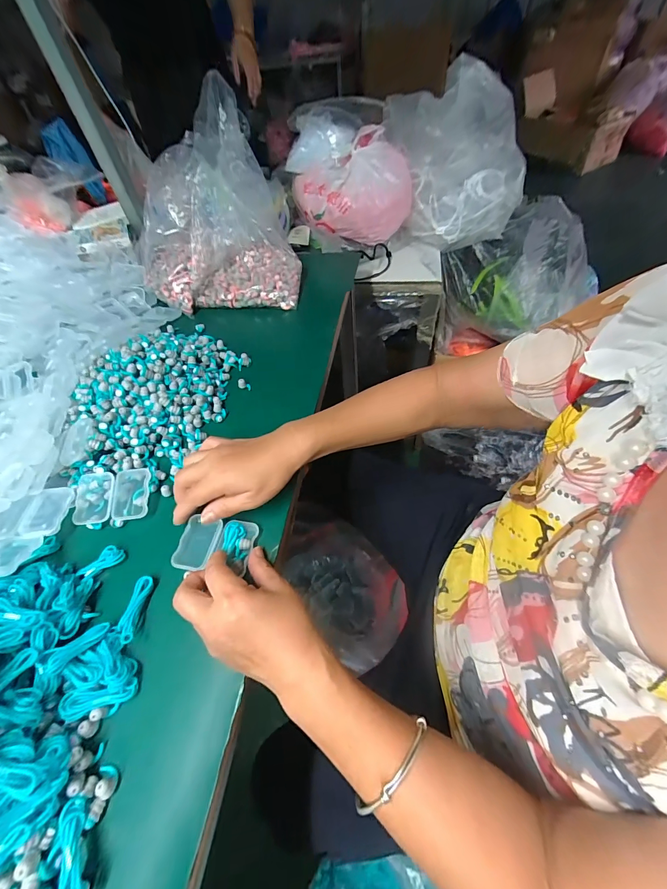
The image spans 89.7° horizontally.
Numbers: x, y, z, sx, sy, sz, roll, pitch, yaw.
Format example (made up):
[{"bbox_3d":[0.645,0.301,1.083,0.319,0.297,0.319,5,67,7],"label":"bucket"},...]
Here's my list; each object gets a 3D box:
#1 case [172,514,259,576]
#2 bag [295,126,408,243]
[{"bbox_3d":[-0.118,0.102,0.340,0.074,0.017,0.052,5,55,9],"label":"case"},{"bbox_3d":[0.044,-0.522,0.692,0.218,0.149,0.120,-25,56,-12],"label":"bag"}]

